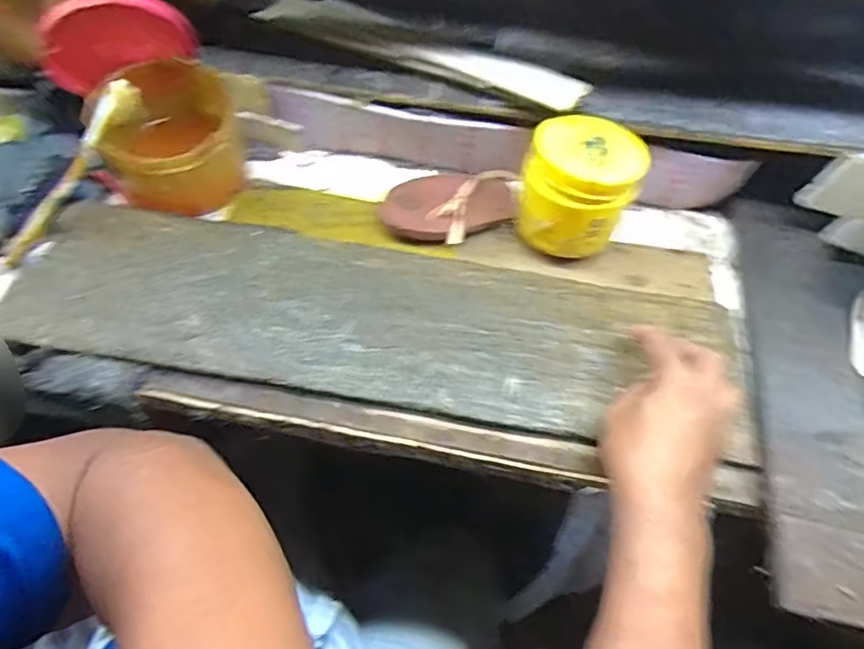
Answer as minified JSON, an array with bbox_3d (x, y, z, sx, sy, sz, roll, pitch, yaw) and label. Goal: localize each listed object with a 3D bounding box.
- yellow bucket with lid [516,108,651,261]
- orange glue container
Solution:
[{"bbox_3d":[0.129,-0.121,0.546,0.097,0.090,0.088,16,57,7],"label":"yellow bucket with lid"},{"bbox_3d":[-0.235,-0.165,0.556,0.116,0.088,0.120,2,57,-2],"label":"orange glue container"}]

